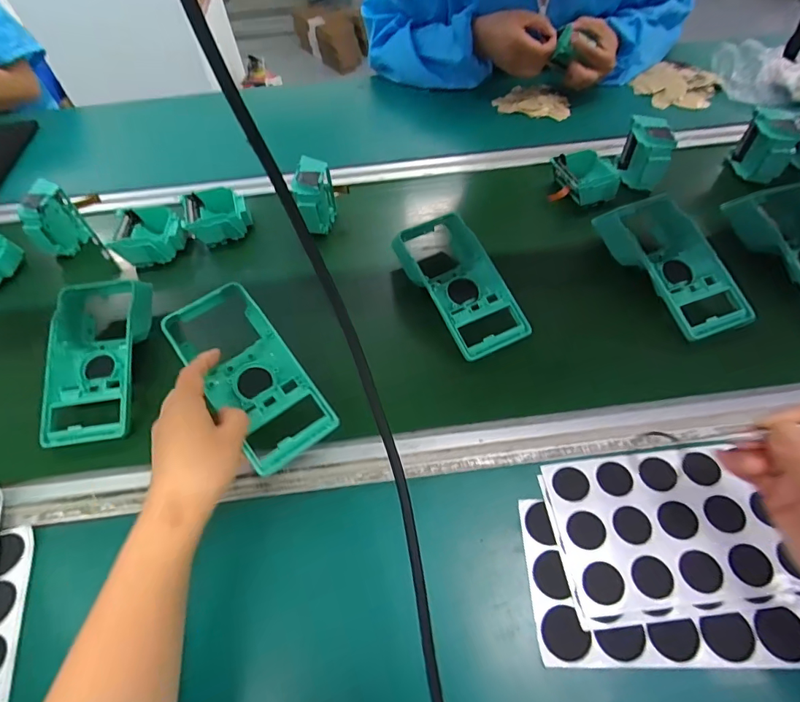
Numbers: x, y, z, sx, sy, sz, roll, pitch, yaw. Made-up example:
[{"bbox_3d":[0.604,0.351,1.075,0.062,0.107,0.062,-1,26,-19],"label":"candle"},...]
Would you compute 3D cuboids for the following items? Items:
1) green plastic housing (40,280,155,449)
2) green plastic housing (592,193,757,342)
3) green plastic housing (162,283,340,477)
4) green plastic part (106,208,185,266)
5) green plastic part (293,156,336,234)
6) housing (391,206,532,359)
[{"bbox_3d":[-0.311,-0.003,0.472,0.099,0.049,0.193,-6,54,-1],"label":"green plastic housing"},{"bbox_3d":[0.305,-0.104,0.518,0.090,0.057,0.194,-17,55,-8],"label":"green plastic housing"},{"bbox_3d":[-0.136,0.022,0.417,0.081,0.039,0.175,-33,72,-20],"label":"green plastic housing"},{"bbox_3d":[-0.320,-0.151,0.590,0.093,0.035,0.086,-12,54,-7],"label":"green plastic part"},{"bbox_3d":[-0.110,-0.192,0.583,0.046,0.078,0.075,-4,54,1],"label":"green plastic part"},{"bbox_3d":[0.067,-0.079,0.509,0.087,0.049,0.176,-26,57,-14],"label":"housing"}]

